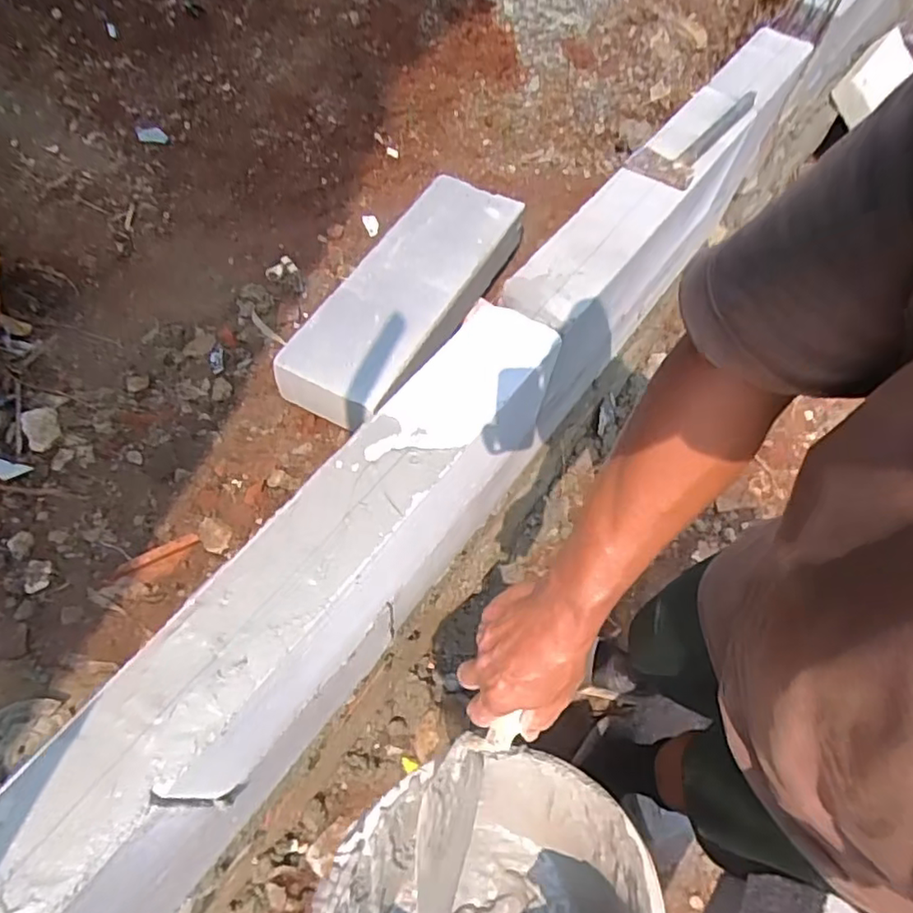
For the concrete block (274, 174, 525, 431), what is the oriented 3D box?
[{"bbox_3d":[-0.080,-0.312,1.169,0.216,0.085,0.597,28,62,11],"label":"concrete block"}]

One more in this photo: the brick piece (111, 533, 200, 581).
[{"bbox_3d":[-0.472,0.165,0.978,0.132,0.034,0.033,-26,66,-18],"label":"brick piece"}]

